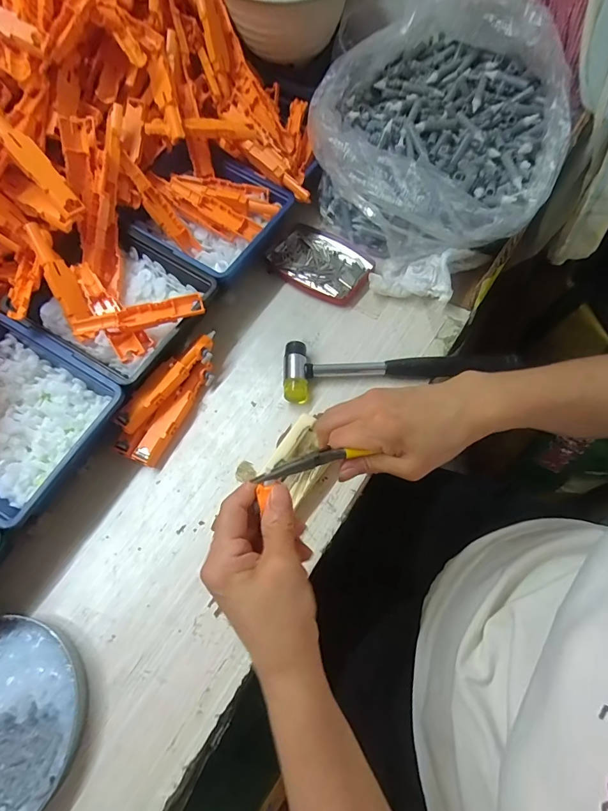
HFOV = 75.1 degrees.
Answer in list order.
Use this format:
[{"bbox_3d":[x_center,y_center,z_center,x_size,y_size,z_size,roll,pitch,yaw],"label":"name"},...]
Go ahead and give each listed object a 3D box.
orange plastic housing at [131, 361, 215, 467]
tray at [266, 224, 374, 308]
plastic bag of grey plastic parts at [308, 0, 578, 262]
[{"bbox_3d":[-0.127,0.007,0.398,0.022,0.018,0.116,24,69,15],"label":"orange plastic housing"},{"bbox_3d":[0.019,-0.169,0.472,0.129,0.013,0.087,36,72,19],"label":"tray"},{"bbox_3d":[0.137,-0.309,0.447,0.248,0.147,0.286,4,65,7],"label":"plastic bag of grey plastic parts"}]

